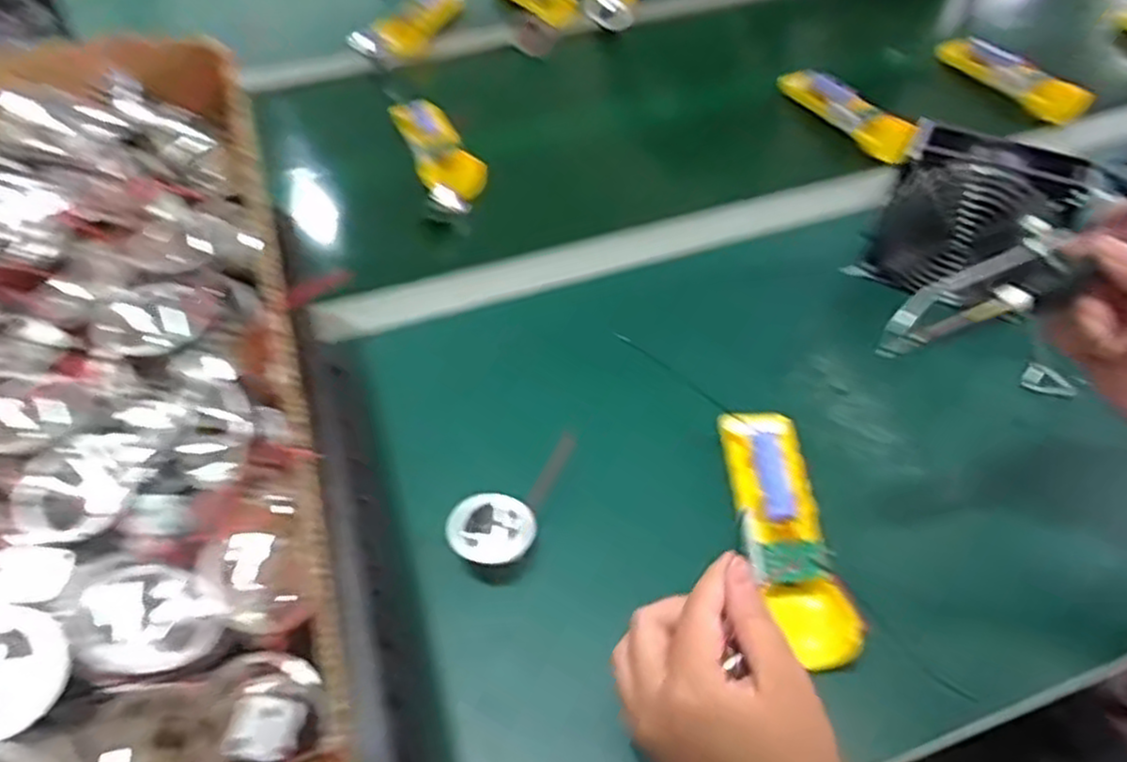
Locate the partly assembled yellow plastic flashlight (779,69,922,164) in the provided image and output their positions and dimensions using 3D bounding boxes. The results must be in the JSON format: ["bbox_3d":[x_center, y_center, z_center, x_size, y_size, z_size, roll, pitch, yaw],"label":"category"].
[{"bbox_3d":[0.288,-0.277,0.766,0.037,0.031,0.176,-18,50,-15],"label":"partly assembled yellow plastic flashlight"}]

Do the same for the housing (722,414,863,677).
[{"bbox_3d":[0.130,0.083,0.442,0.050,0.025,0.163,-5,49,-3],"label":"housing"}]

